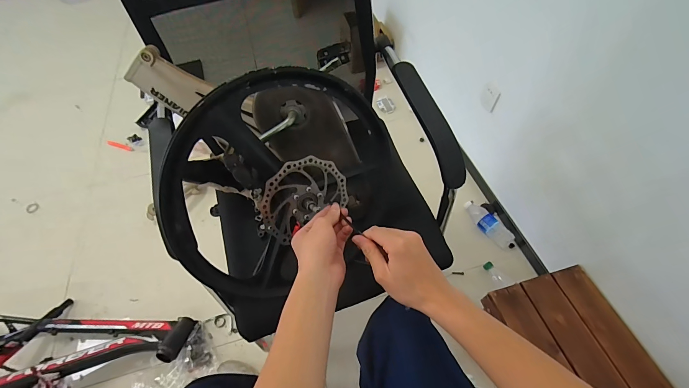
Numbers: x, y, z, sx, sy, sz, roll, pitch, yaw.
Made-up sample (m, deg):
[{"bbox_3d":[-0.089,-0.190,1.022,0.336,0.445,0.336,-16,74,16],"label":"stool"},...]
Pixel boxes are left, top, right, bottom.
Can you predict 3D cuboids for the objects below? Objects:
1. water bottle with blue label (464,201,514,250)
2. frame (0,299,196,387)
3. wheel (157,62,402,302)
[{"bbox_3d":[0.542,0.110,1.154,0.070,0.056,0.219,-25,59,-16],"label":"water bottle with blue label"},{"bbox_3d":[-0.940,0.475,0.847,0.879,0.306,0.398,7,56,5],"label":"frame"},{"bbox_3d":[-0.086,-0.013,0.527,0.412,0.367,0.075,-32,31,-17],"label":"wheel"}]

